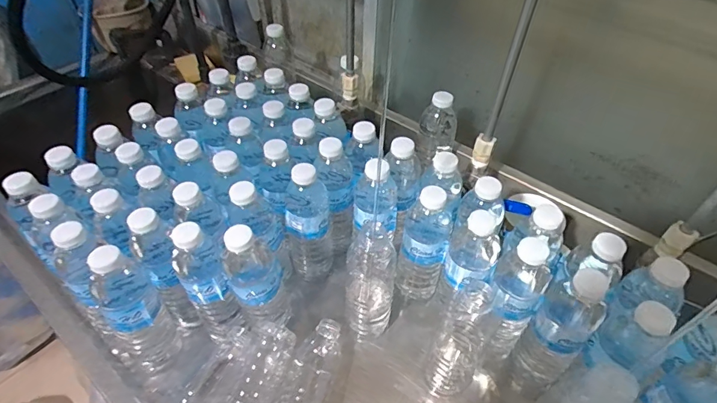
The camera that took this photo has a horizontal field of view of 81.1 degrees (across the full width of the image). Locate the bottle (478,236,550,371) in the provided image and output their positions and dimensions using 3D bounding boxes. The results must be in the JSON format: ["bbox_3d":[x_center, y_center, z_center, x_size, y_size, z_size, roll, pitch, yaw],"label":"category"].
[{"bbox_3d":[0.188,0.128,0.524,0.063,0.208,0.060,32,53,26],"label":"bottle"}]

